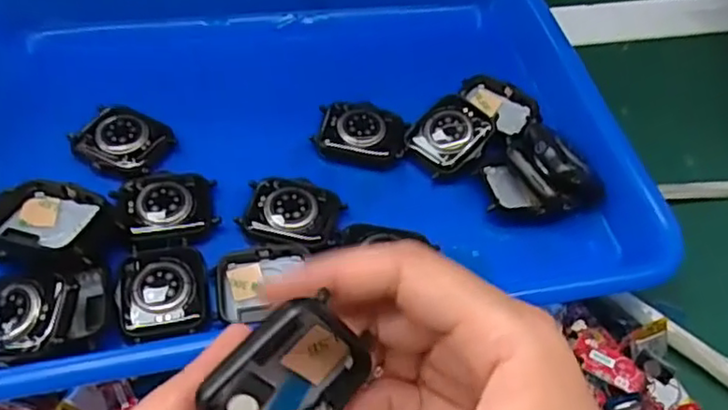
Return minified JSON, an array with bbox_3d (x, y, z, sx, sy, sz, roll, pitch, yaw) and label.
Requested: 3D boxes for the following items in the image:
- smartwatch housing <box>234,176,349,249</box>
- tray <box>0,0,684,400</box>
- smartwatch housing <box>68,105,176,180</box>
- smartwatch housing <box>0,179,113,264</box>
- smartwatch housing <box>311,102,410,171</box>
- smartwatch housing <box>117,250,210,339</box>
[{"bbox_3d":[-0.033,0.004,0.308,0.044,0.009,0.036,6,53,-1],"label":"smartwatch housing"},{"bbox_3d":[-0.041,-0.049,0.351,0.325,0.045,0.274,-8,54,-11],"label":"tray"},{"bbox_3d":[-0.119,-0.031,0.323,0.040,0.010,0.035,19,54,9],"label":"smartwatch housing"},{"bbox_3d":[-0.133,0.008,0.279,0.048,0.018,0.037,16,53,7],"label":"smartwatch housing"},{"bbox_3d":[-0.001,-0.036,0.341,0.045,0.013,0.034,15,53,6],"label":"smartwatch housing"},{"bbox_3d":[-0.086,0.036,0.280,0.036,0.010,0.042,-7,54,-10],"label":"smartwatch housing"}]

